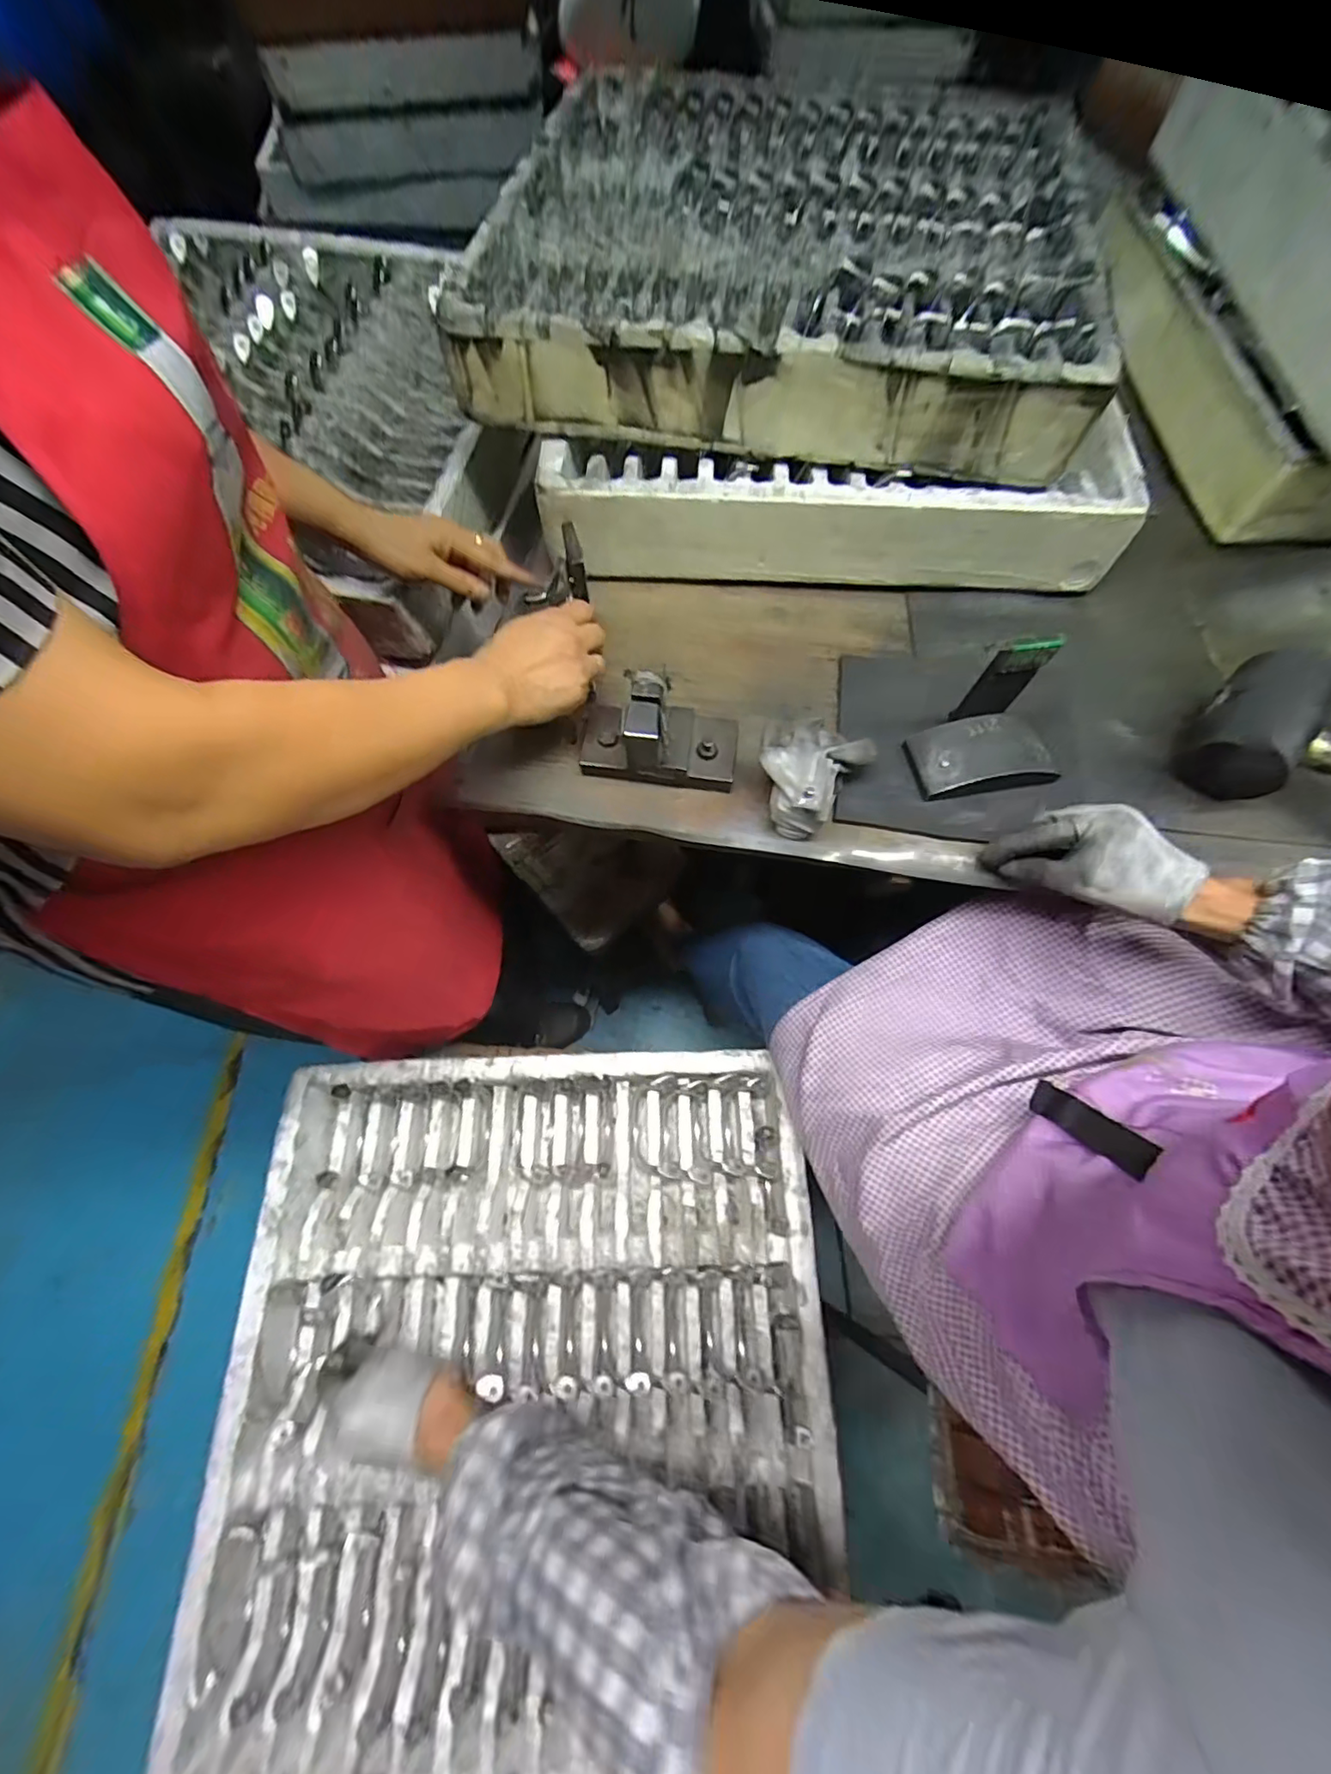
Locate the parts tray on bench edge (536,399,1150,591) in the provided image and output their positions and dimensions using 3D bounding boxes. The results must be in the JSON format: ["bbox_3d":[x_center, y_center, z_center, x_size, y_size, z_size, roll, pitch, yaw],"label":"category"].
[{"bbox_3d":[0.155,-0.353,0.565,0.532,0.097,0.087,2,67,-1],"label":"parts tray on bench edge"}]

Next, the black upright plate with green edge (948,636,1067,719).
[{"bbox_3d":[0.265,-0.160,0.461,0.043,0.087,0.009,0,68,-4],"label":"black upright plate with green edge"}]

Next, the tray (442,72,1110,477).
[{"bbox_3d":[0.121,-0.595,0.558,0.528,0.089,0.472,12,67,4],"label":"tray"}]

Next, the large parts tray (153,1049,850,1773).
[{"bbox_3d":[-0.125,0.441,0.564,0.528,0.070,0.532,-1,67,-2],"label":"large parts tray"}]

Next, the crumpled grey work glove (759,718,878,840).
[{"bbox_3d":[0.116,-0.089,0.482,0.082,0.062,0.082,1,67,-1],"label":"crumpled grey work glove"}]

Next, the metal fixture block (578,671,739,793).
[{"bbox_3d":[-0.005,-0.129,0.489,0.129,0.075,0.064,10,67,3],"label":"metal fixture block"}]

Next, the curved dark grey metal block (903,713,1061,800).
[{"bbox_3d":[0.267,-0.110,0.498,0.111,0.028,0.063,-9,67,-5],"label":"curved dark grey metal block"}]

